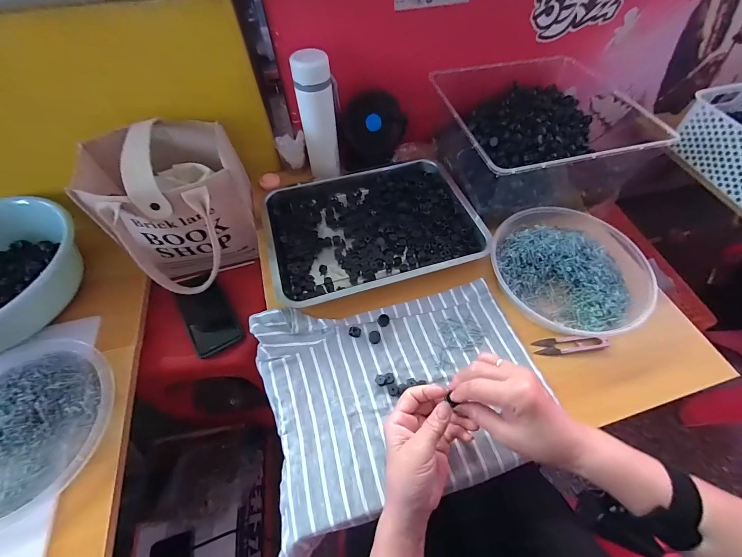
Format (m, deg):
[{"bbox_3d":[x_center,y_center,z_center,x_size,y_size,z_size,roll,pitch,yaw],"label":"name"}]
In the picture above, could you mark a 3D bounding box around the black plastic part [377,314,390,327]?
[{"bbox_3d":[0.018,0.061,0.457,0.017,0.011,0.017,0,58,1],"label":"black plastic part"}]

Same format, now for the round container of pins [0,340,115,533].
[{"bbox_3d":[-0.479,0.191,0.411,0.240,0.028,0.222,0,58,1],"label":"round container of pins"}]

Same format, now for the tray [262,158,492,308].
[{"bbox_3d":[-0.004,-0.101,0.542,0.339,0.033,0.266,-15,59,-8],"label":"tray"}]

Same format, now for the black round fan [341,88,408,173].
[{"bbox_3d":[0.005,-0.273,0.583,0.113,0.124,0.033,-8,58,-4],"label":"black round fan"}]

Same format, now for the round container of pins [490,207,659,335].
[{"bbox_3d":[0.296,-0.023,0.472,0.216,0.049,0.211,0,58,1],"label":"round container of pins"}]

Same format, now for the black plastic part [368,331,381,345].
[{"bbox_3d":[0.005,0.084,0.446,0.017,0.004,0.018,0,58,1],"label":"black plastic part"}]

